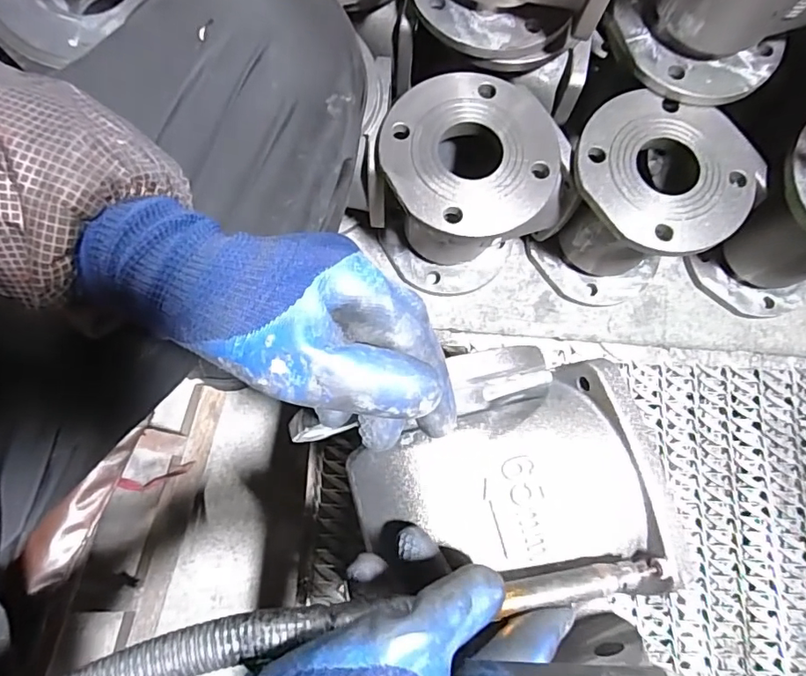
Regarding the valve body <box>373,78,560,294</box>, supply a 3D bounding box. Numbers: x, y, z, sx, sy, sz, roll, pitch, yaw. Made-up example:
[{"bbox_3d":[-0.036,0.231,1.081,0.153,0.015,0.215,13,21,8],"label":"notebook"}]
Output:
[{"bbox_3d":[0.065,-0.165,0.601,0.167,0.196,0.168,0,77,-1],"label":"valve body"}]

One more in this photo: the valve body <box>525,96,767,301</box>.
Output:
[{"bbox_3d":[0.264,-0.148,0.605,0.169,0.201,0.160,0,77,-1],"label":"valve body"}]

